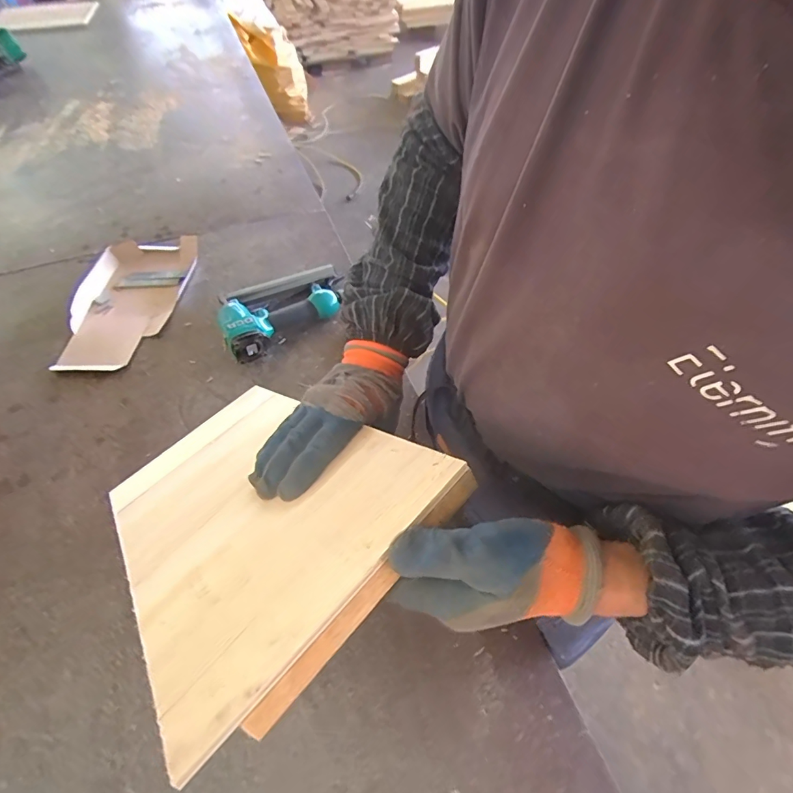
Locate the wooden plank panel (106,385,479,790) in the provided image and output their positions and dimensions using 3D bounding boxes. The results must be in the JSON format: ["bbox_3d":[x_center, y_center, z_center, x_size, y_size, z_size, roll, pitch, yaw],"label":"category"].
[{"bbox_3d":[-0.157,0.087,0.428,0.225,0.026,0.435,-45,33,-22],"label":"wooden plank panel"}]

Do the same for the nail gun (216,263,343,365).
[{"bbox_3d":[-0.193,-0.157,0.739,0.116,0.060,0.240,39,63,25],"label":"nail gun"}]

